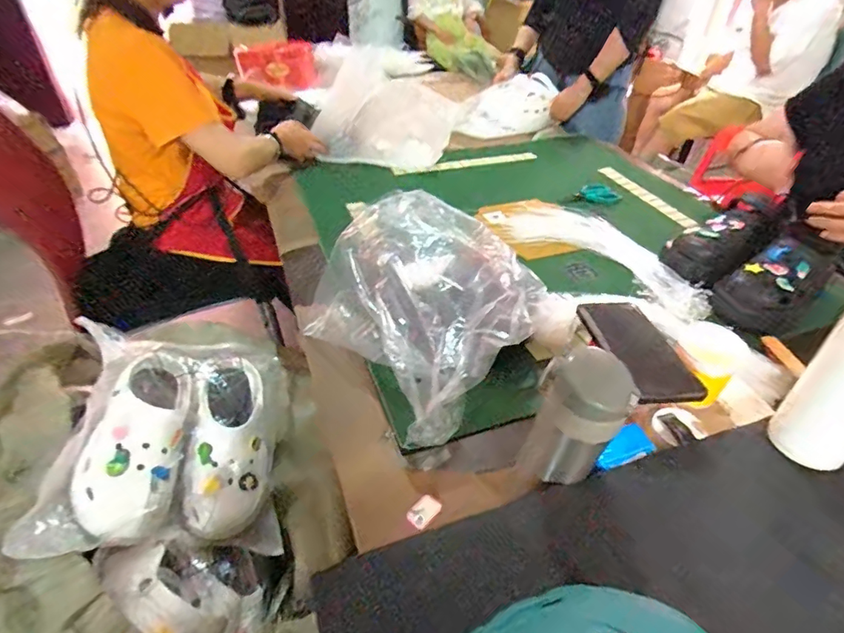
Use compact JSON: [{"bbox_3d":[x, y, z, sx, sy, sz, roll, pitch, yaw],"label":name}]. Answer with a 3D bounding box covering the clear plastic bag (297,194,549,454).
[{"bbox_3d":[-0.005,-0.026,0.675,0.243,0.151,0.332,-26,46,-30],"label":"clear plastic bag"}]

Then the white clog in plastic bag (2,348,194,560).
[{"bbox_3d":[-0.377,0.169,0.622,0.135,0.090,0.268,20,57,-19],"label":"white clog in plastic bag"}]

